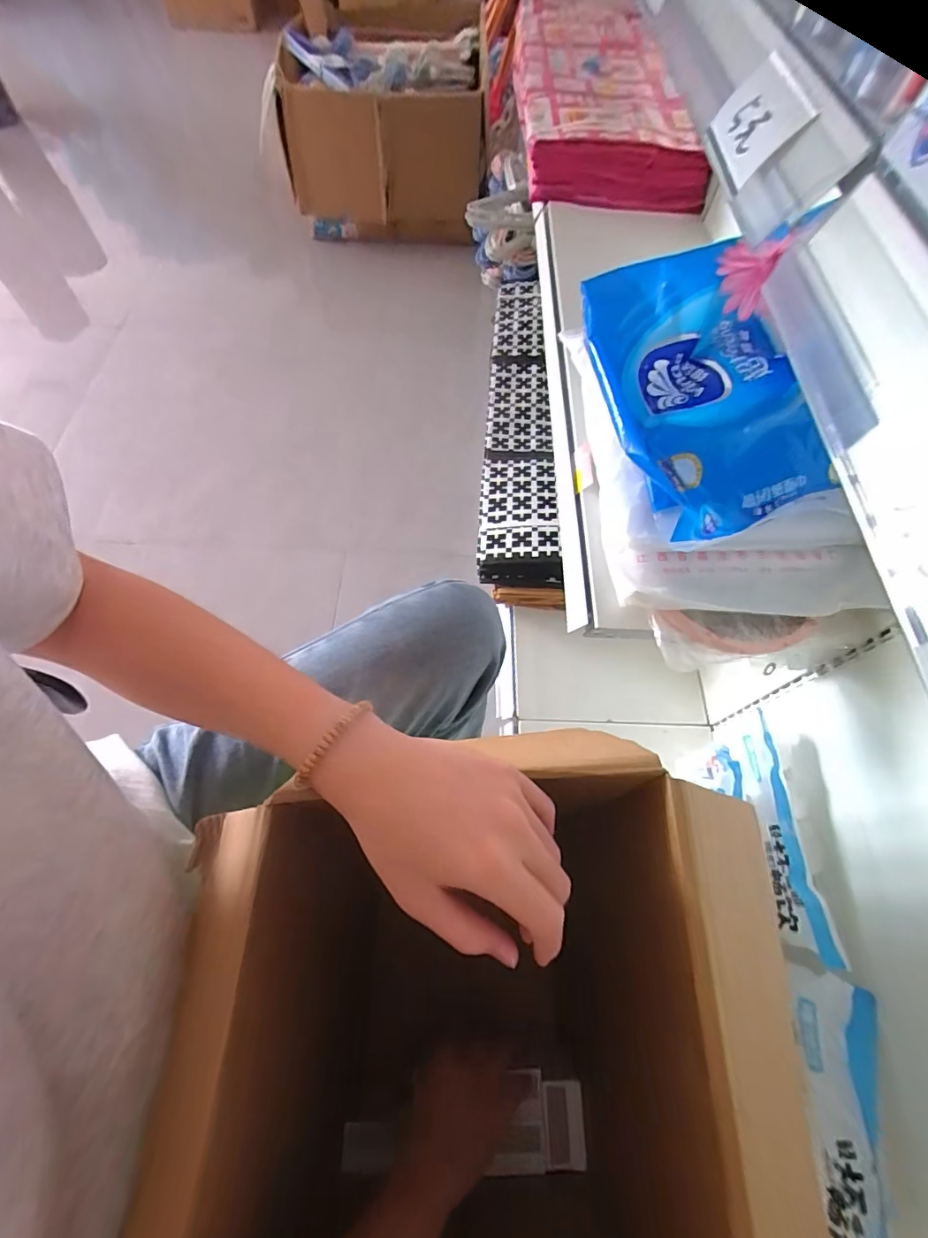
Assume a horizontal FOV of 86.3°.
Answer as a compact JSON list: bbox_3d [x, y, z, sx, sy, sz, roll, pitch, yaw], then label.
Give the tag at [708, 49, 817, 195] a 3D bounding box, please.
[{"bbox_3d":[0.136,-0.231,0.230,0.007,0.033,0.064,16,60,-32],"label":"tag"}]

